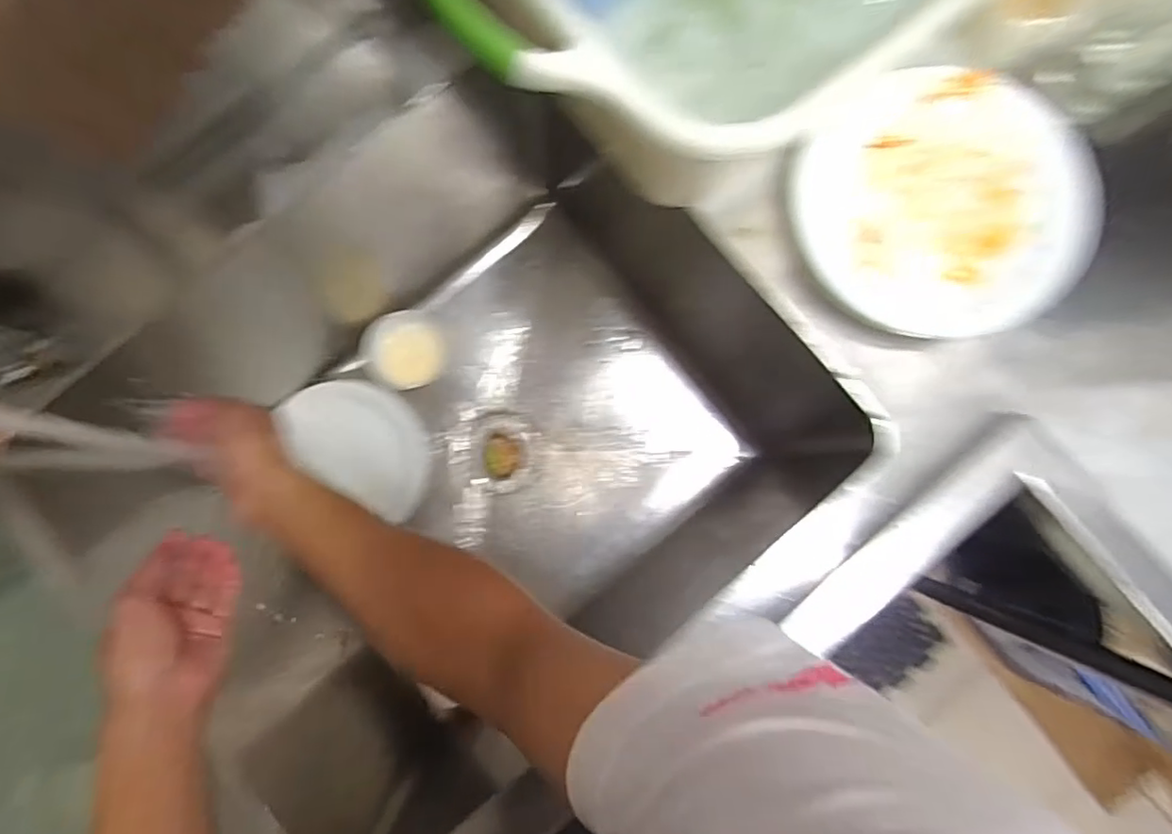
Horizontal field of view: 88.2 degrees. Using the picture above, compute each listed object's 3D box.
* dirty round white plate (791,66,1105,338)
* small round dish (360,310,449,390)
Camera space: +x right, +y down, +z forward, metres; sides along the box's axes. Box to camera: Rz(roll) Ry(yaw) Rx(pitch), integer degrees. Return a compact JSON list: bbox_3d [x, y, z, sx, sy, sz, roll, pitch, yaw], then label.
[{"bbox_3d":[0.293,-0.178,0.508,0.230,0.035,0.224,0,86,0],"label":"dirty round white plate"},{"bbox_3d":[-0.261,-0.099,0.866,0.115,0.026,0.109,0,86,0],"label":"small round dish"}]

